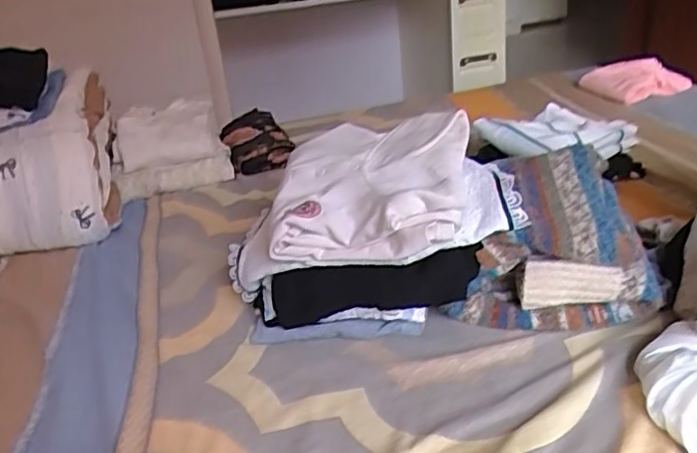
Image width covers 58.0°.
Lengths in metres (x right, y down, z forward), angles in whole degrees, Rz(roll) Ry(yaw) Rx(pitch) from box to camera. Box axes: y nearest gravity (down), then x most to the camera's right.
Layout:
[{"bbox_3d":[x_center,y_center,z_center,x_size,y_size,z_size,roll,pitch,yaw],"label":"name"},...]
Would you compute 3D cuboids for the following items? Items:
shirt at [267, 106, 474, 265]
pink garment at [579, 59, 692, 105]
[{"bbox_3d":[0.031,-0.060,0.807,0.248,0.067,0.225,-5,46,19],"label":"shirt"},{"bbox_3d":[0.703,-0.364,1.562,0.248,0.076,0.168,8,30,29],"label":"pink garment"}]

